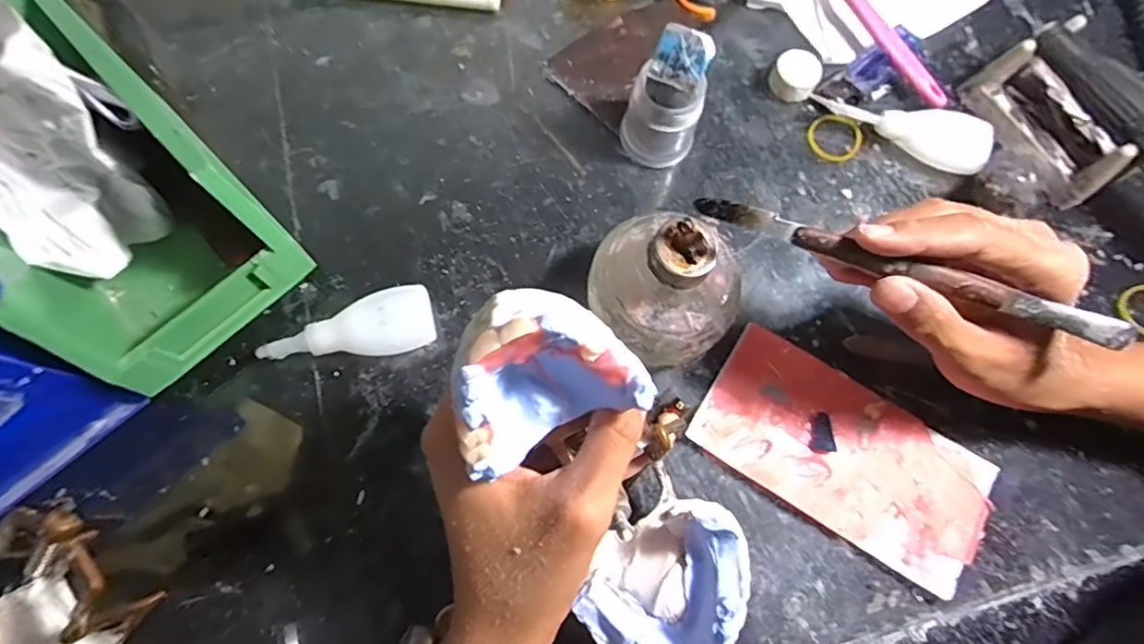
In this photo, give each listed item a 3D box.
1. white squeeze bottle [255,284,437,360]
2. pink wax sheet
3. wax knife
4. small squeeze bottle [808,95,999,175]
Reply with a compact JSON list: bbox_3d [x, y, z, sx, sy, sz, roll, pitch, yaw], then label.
[{"bbox_3d":[-0.117,0.007,0.290,0.086,0.023,0.033,-17,74,-7],"label":"white squeeze bottle"},{"bbox_3d":[0.140,0.068,0.284,0.145,0.004,0.073,32,76,9],"label":"pink wax sheet"},{"bbox_3d":[0.131,-0.021,0.216,0.165,0.007,0.008,19,73,3],"label":"wax knife"},{"bbox_3d":[0.202,-0.121,0.339,0.103,0.020,0.030,23,73,5],"label":"small squeeze bottle"}]

